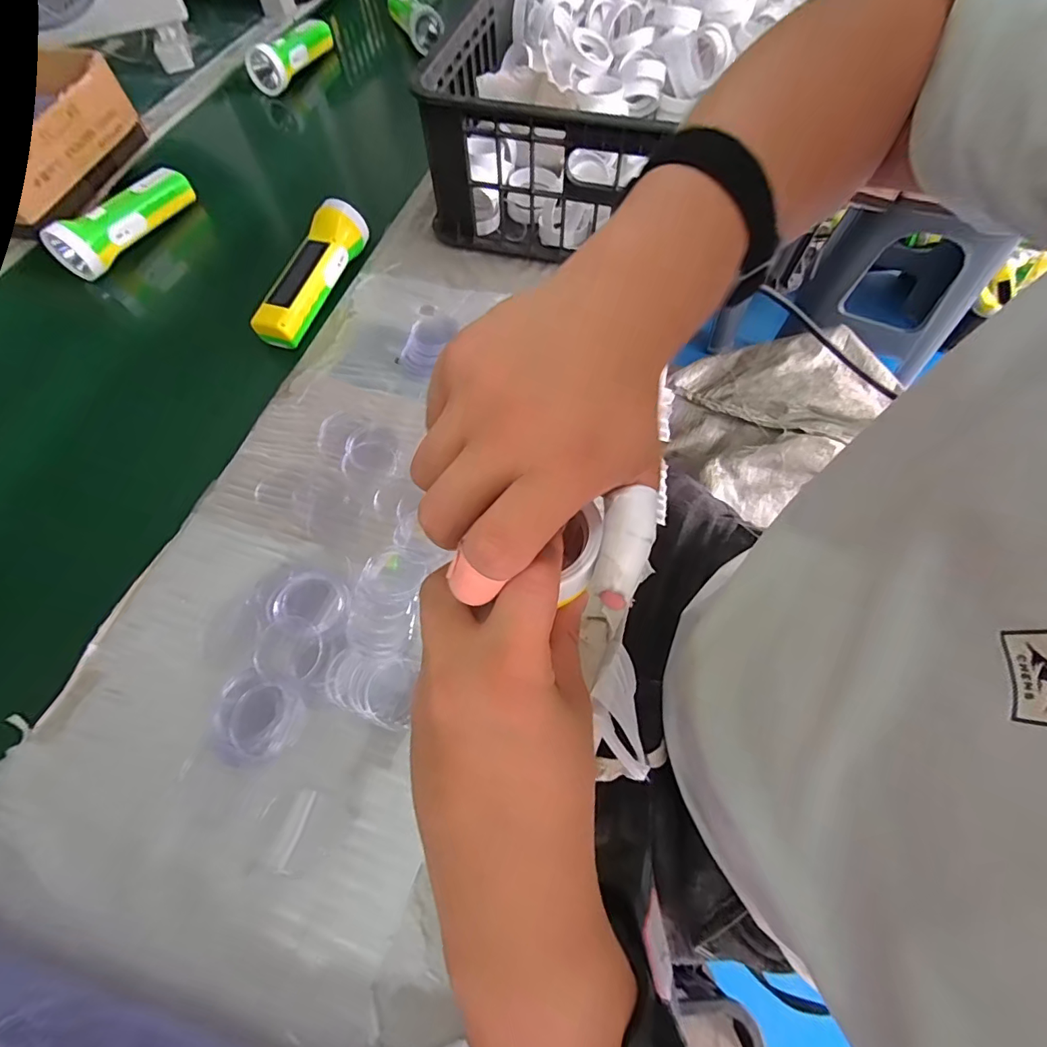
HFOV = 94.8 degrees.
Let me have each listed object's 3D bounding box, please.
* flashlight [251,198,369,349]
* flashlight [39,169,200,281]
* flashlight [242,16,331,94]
[{"bbox_3d":[-0.214,-0.254,0.482,0.041,0.045,0.161,18,65,9],"label":"flashlight"},{"bbox_3d":[-0.436,-0.341,0.532,0.046,0.047,0.170,28,67,14],"label":"flashlight"},{"bbox_3d":[-0.346,-0.697,0.709,0.056,0.046,0.145,16,65,9],"label":"flashlight"}]

